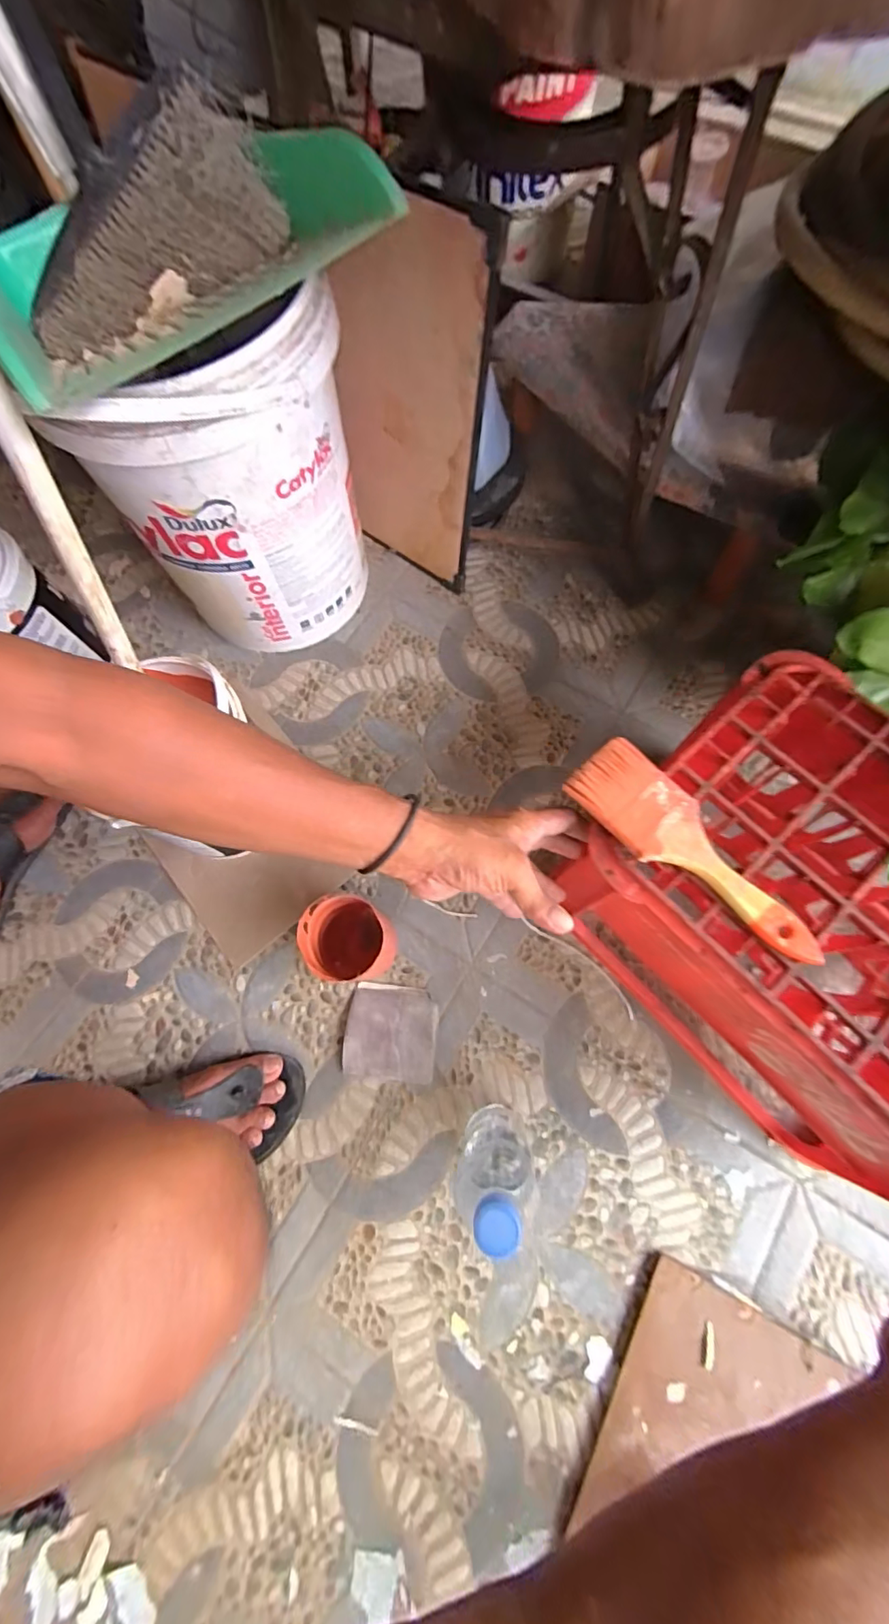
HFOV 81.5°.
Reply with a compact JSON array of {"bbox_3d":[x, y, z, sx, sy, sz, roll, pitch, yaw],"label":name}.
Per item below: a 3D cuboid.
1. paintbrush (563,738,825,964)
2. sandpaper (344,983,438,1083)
[{"bbox_3d":[0.183,0.030,0.381,0.062,0.012,0.201,-41,75,-10],"label":"paintbrush"},{"bbox_3d":[-0.062,0.253,0.591,0.103,0.020,0.099,5,72,4],"label":"sandpaper"}]

